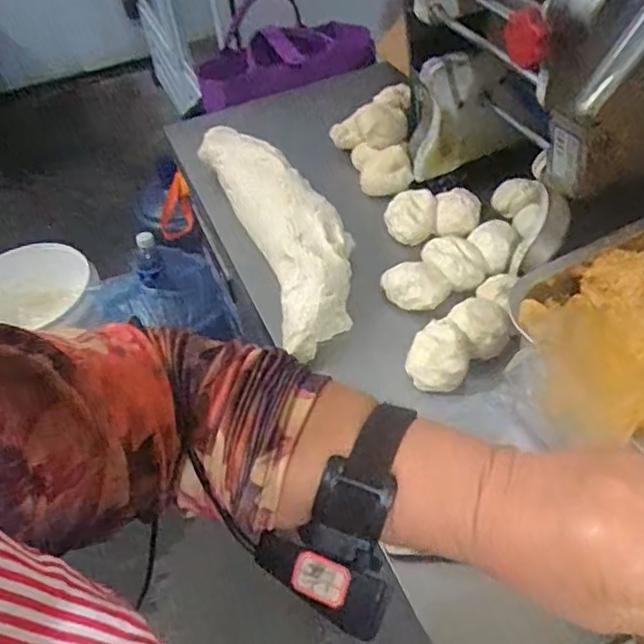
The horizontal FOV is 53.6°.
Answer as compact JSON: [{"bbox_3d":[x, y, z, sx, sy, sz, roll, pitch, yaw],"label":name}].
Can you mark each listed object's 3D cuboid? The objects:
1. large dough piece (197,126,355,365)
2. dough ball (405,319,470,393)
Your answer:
[{"bbox_3d":[-0.054,-0.132,0.819,0.123,0.061,0.418,-19,50,-11],"label":"large dough piece"},{"bbox_3d":[0.118,0.035,0.663,0.059,0.054,0.061,-3,49,3],"label":"dough ball"}]

